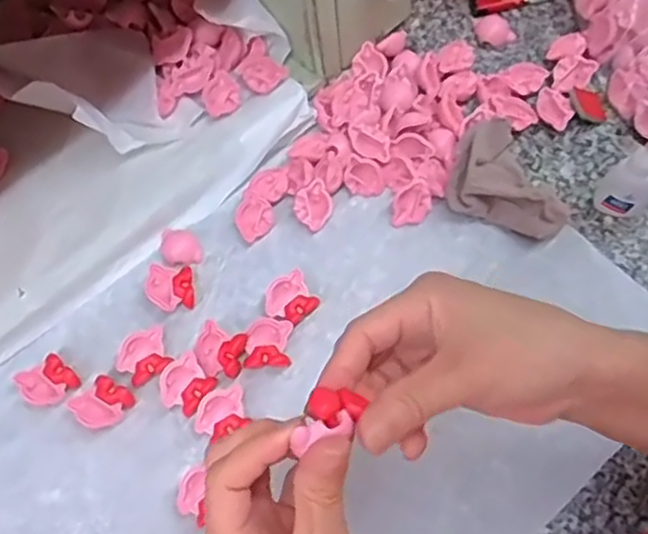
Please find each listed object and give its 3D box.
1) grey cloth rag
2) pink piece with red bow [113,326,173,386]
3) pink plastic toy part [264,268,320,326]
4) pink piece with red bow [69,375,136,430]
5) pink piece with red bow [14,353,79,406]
[{"bbox_3d":[0.137,-0.062,0.498,0.087,0.048,0.061,22,69,13],"label":"grey cloth rag"},{"bbox_3d":[-0.125,0.063,0.477,0.037,0.013,0.032,-32,67,-11],"label":"pink piece with red bow"},{"bbox_3d":[-0.024,0.025,0.489,0.036,0.020,0.032,-39,69,-13],"label":"pink plastic toy part"},{"bbox_3d":[-0.151,0.093,0.466,0.033,0.013,0.034,27,70,15],"label":"pink piece with red bow"},{"bbox_3d":[-0.190,0.080,0.472,0.034,0.013,0.031,-39,69,-14],"label":"pink piece with red bow"}]

